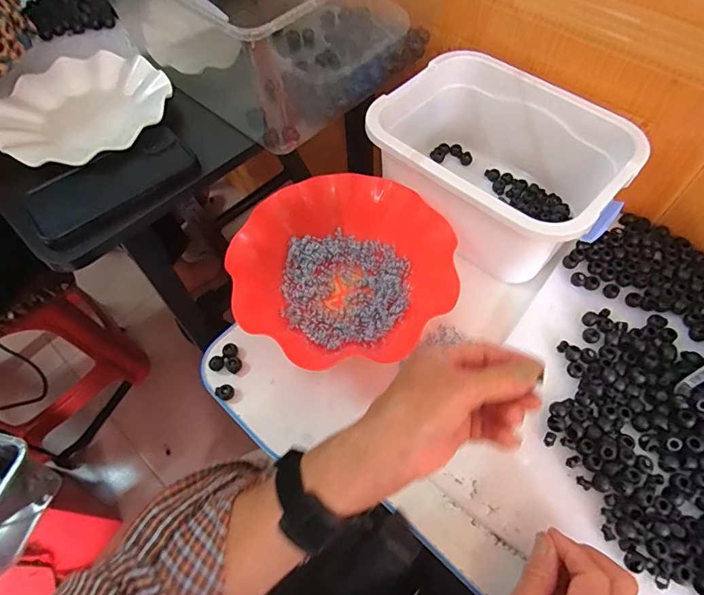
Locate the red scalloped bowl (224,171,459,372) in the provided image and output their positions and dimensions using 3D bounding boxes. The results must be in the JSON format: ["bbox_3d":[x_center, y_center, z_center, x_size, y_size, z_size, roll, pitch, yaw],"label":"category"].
[{"bbox_3d":[-0.012,-0.030,0.481,0.215,0.066,0.210,0,60,1],"label":"red scalloped bowl"}]

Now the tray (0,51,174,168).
[{"bbox_3d":[-0.300,-0.209,0.507,0.176,0.028,0.178,40,68,21],"label":"tray"}]

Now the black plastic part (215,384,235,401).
[{"bbox_3d":[-0.125,0.094,0.447,0.018,0.010,0.013,-13,61,-7],"label":"black plastic part"}]

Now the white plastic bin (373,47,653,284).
[{"bbox_3d":[0.154,-0.149,0.504,0.248,0.106,0.185,36,67,19],"label":"white plastic bin"}]

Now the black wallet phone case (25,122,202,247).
[{"bbox_3d":[-0.239,-0.115,0.456,0.160,0.016,0.081,-35,66,-18],"label":"black wallet phone case"}]

